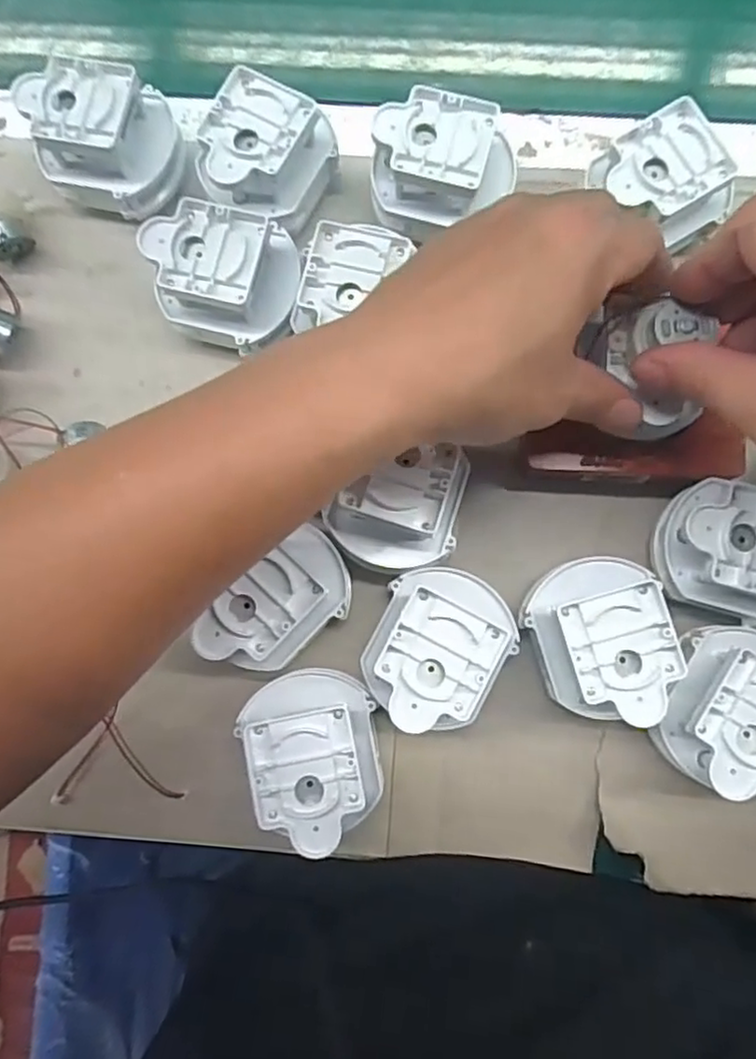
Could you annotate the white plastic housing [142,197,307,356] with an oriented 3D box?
[{"bbox_3d":[-0.073,-0.120,0.325,0.066,0.053,0.058,16,83,4],"label":"white plastic housing"}]

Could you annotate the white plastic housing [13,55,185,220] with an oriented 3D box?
[{"bbox_3d":[-0.136,-0.192,0.333,0.070,0.048,0.060,16,83,4],"label":"white plastic housing"}]

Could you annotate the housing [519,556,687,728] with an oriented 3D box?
[{"bbox_3d":[0.098,0.050,0.301,0.058,0.051,0.071,-13,82,0],"label":"housing"}]

